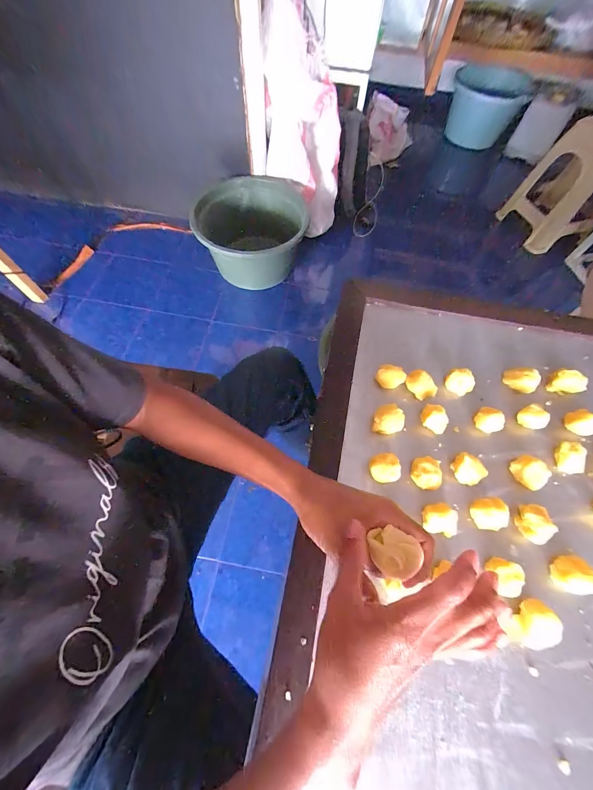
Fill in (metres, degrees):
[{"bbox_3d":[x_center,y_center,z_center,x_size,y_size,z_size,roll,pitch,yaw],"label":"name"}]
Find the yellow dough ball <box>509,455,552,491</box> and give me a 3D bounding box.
[{"bbox_3d":[0.266,0.088,0.334,0.028,0.024,0.033,-33,70,-16],"label":"yellow dough ball"}]

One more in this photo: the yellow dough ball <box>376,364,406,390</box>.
[{"bbox_3d":[0.121,-0.022,0.382,0.033,0.028,0.026,42,70,16],"label":"yellow dough ball"}]

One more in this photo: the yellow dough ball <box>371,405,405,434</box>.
[{"bbox_3d":[0.110,0.033,0.354,0.033,0.030,0.036,1,65,-2],"label":"yellow dough ball"}]

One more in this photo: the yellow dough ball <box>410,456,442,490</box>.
[{"bbox_3d":[0.145,0.088,0.331,0.029,0.026,0.035,5,65,0],"label":"yellow dough ball"}]

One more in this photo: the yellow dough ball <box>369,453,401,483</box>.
[{"bbox_3d":[0.098,0.084,0.331,0.031,0.029,0.031,1,65,-2],"label":"yellow dough ball"}]

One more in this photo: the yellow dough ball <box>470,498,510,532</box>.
[{"bbox_3d":[0.203,0.128,0.314,0.026,0.033,0.031,-1,65,-3],"label":"yellow dough ball"}]

